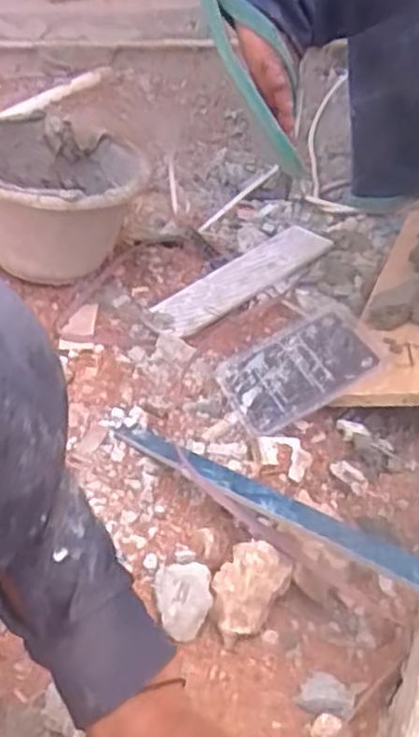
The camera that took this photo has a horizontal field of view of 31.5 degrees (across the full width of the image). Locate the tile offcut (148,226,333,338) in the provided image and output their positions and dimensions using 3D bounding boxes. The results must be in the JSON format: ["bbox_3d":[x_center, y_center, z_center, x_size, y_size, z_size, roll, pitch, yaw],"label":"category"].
[{"bbox_3d":[0.053,-0.132,1.047,0.302,0.017,0.092,-30,40,-33],"label":"tile offcut"}]

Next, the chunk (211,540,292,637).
[{"bbox_3d":[0.031,0.184,0.630,0.070,0.045,0.050,-29,40,-33],"label":"chunk"}]

